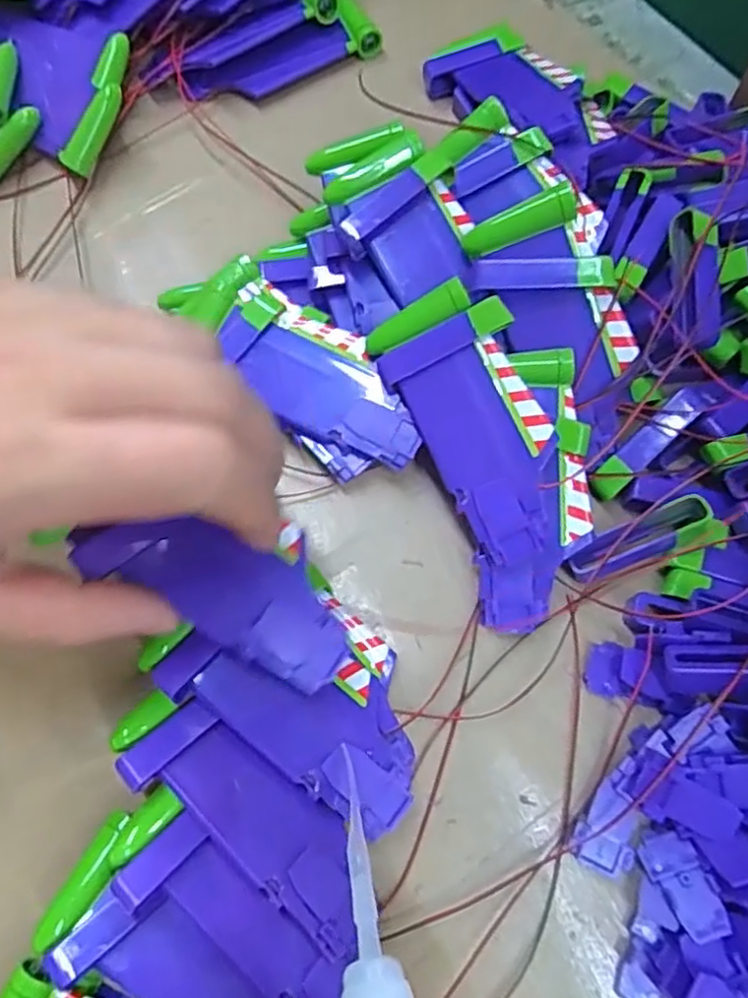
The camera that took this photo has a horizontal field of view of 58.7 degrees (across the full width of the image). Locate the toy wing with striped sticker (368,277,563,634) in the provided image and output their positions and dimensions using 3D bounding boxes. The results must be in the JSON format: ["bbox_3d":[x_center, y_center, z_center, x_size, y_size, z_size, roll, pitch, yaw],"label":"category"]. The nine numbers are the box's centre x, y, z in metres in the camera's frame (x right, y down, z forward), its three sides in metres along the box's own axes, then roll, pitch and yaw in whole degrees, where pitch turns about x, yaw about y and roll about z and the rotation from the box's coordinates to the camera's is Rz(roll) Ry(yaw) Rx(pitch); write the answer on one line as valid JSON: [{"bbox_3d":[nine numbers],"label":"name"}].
[{"bbox_3d":[0.036,-0.013,0.217,0.040,0.016,0.110,-18,88,-5],"label":"toy wing with striped sticker"}]

